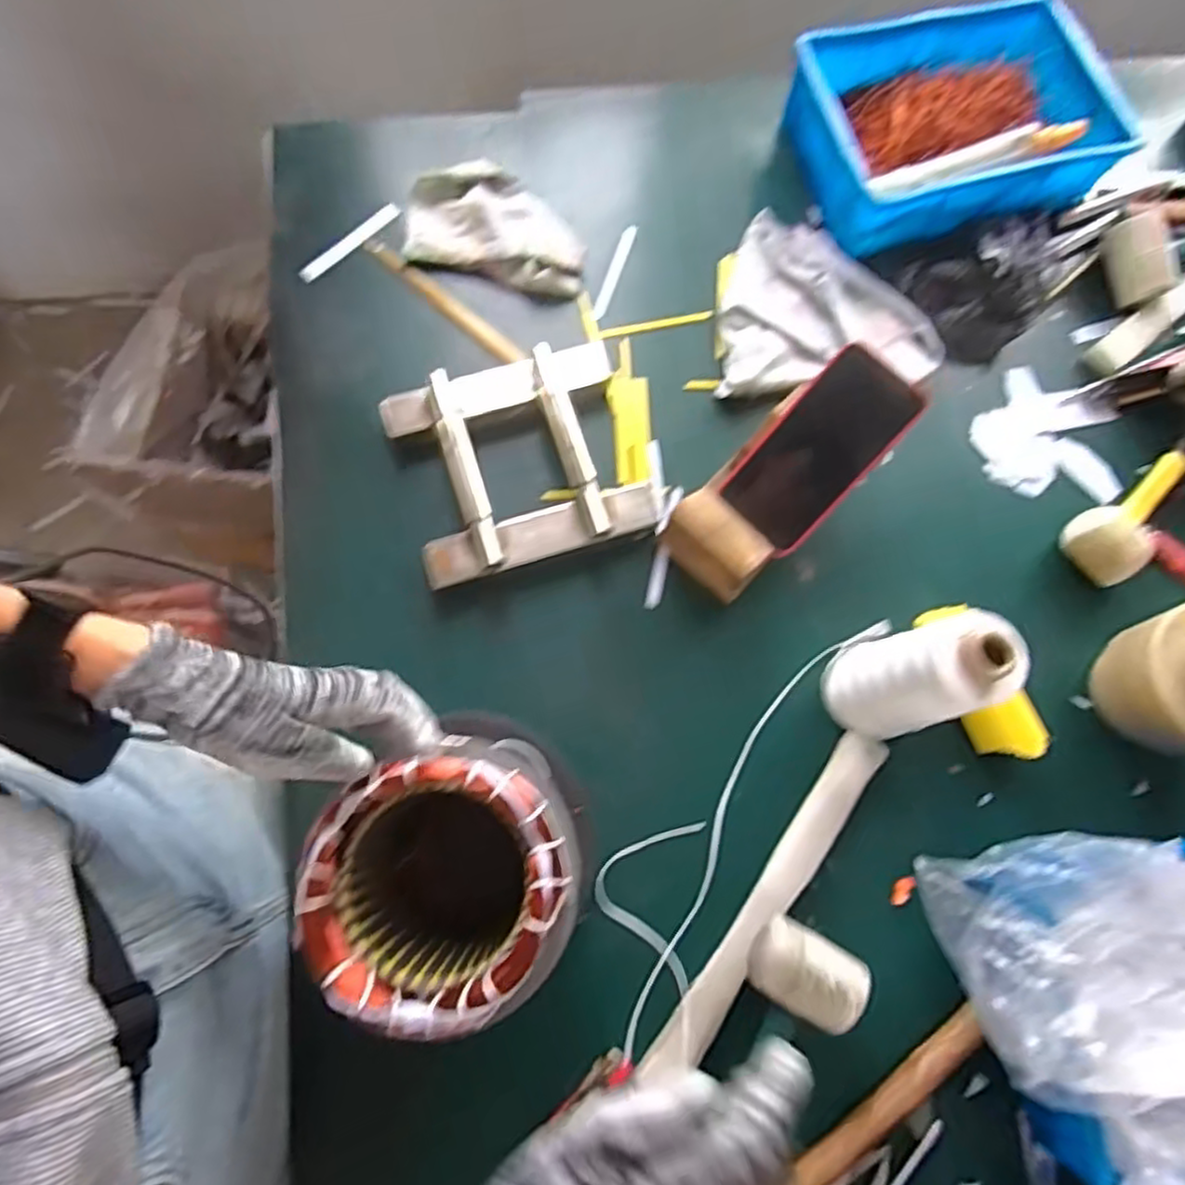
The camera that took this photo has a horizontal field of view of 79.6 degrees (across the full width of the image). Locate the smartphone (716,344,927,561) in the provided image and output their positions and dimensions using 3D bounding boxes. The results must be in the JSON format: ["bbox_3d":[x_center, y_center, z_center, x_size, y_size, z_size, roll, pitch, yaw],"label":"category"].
[{"bbox_3d":[0.181,-0.114,0.572,0.080,0.005,0.157,45,110,12],"label":"smartphone"}]

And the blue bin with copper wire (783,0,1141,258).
[{"bbox_3d":[0.361,-0.466,0.712,0.308,0.080,0.217,-16,75,-8],"label":"blue bin with copper wire"}]

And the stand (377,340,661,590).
[{"bbox_3d":[-0.060,-0.113,0.607,0.199,0.045,0.179,-17,73,-6],"label":"stand"}]

